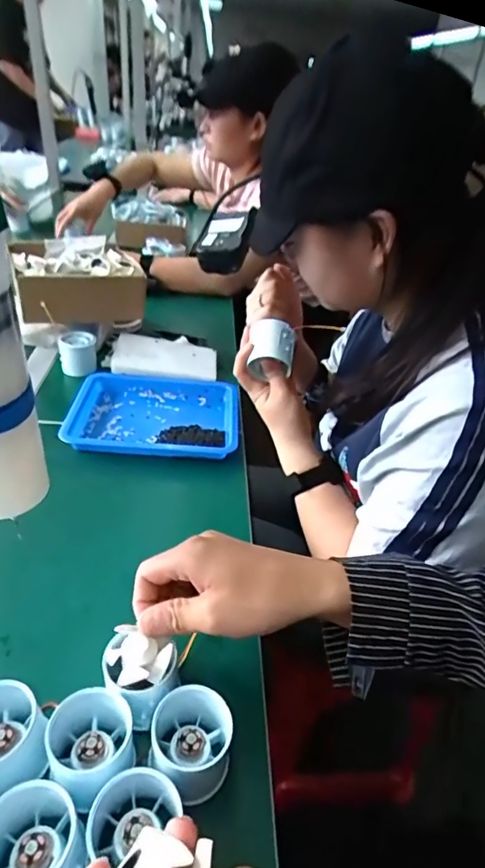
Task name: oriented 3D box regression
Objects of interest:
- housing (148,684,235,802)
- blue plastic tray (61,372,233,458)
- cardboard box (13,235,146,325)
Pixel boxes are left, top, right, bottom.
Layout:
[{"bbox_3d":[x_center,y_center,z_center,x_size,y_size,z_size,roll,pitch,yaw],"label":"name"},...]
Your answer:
[{"bbox_3d":[-0.035,0.204,0.331,0.059,0.040,0.056,22,39,21],"label":"housing"},{"bbox_3d":[-0.117,-0.028,0.666,0.218,0.029,0.177,5,36,-2],"label":"blue plastic tray"},{"bbox_3d":[-0.277,-0.257,0.813,0.186,0.089,0.187,-11,39,-22],"label":"cardboard box"}]

